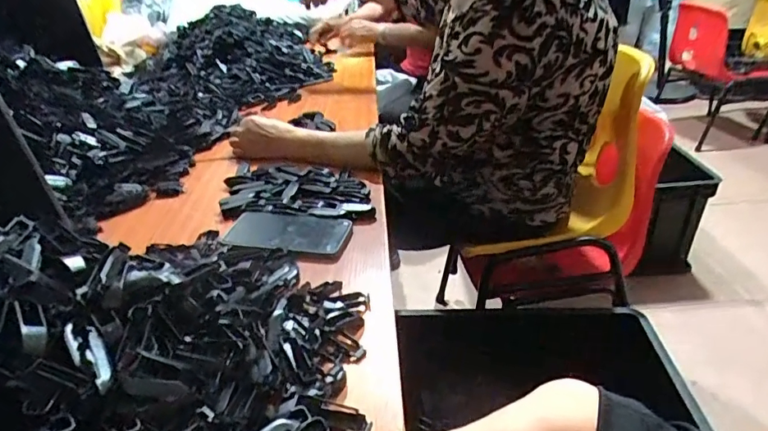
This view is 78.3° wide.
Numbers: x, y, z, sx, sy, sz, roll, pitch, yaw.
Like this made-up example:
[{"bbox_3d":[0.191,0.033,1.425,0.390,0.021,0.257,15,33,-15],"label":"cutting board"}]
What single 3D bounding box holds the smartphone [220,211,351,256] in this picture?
[{"bbox_3d":[-0.126,0.019,0.622,0.162,0.013,0.081,4,31,13],"label":"smartphone"}]

